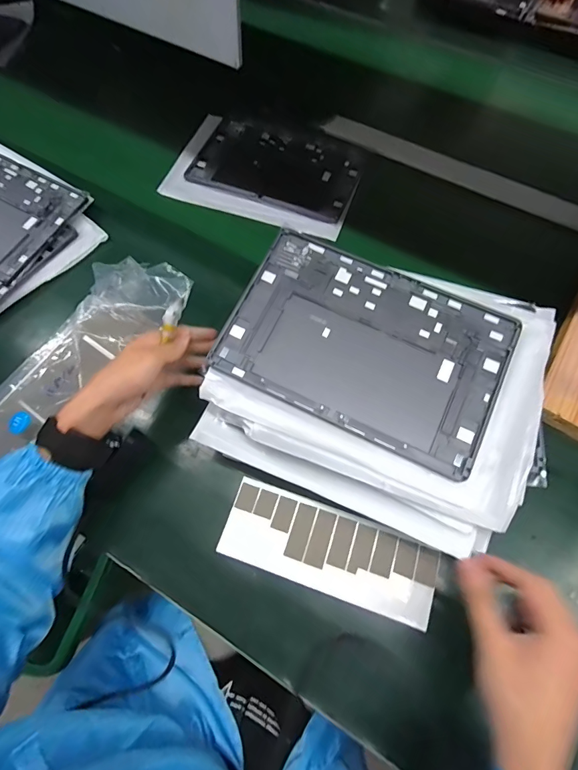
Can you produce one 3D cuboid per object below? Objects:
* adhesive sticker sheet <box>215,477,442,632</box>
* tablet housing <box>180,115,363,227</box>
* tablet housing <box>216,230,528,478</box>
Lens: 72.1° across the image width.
[{"bbox_3d":[0.041,0.169,0.409,0.215,0.004,0.080,18,71,8],"label":"adhesive sticker sheet"},{"bbox_3d":[-0.017,-0.347,0.626,0.250,0.008,0.157,19,69,6],"label":"tablet housing"},{"bbox_3d":[0.073,-0.039,0.380,0.252,0.009,0.168,25,76,8],"label":"tablet housing"}]

